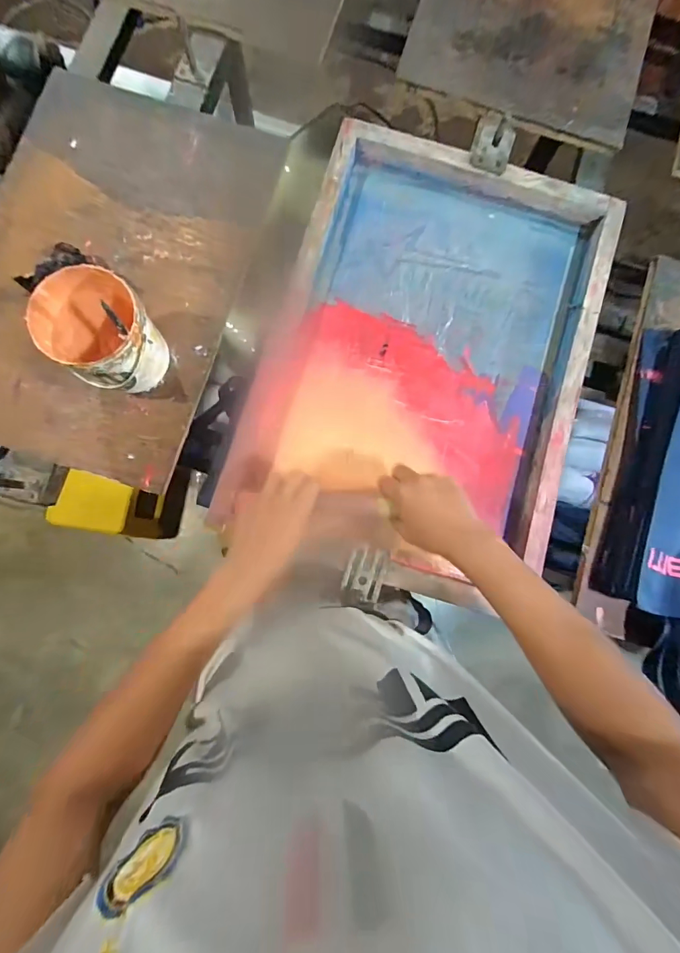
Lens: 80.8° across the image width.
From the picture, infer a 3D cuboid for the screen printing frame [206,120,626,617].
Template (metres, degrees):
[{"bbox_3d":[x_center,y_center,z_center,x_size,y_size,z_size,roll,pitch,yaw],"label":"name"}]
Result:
[{"bbox_3d":[0.132,-0.187,0.593,0.445,0.045,0.616,17,82,1],"label":"screen printing frame"}]

